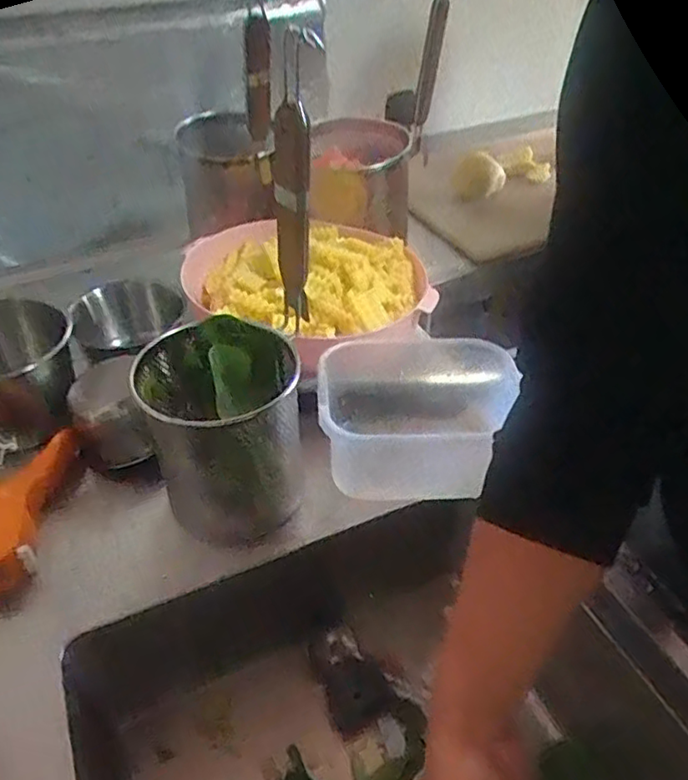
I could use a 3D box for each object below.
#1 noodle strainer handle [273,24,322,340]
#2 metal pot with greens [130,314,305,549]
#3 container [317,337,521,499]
[{"bbox_3d":[-0.037,-0.145,0.471,0.027,0.230,0.036,-7,42,-8],"label":"noodle strainer handle"},{"bbox_3d":[-0.107,0.041,0.557,0.127,0.162,0.127,0,42,0],"label":"metal pot with greens"},{"bbox_3d":[0.069,0.027,0.616,0.182,0.099,0.153,3,42,3],"label":"container"}]

